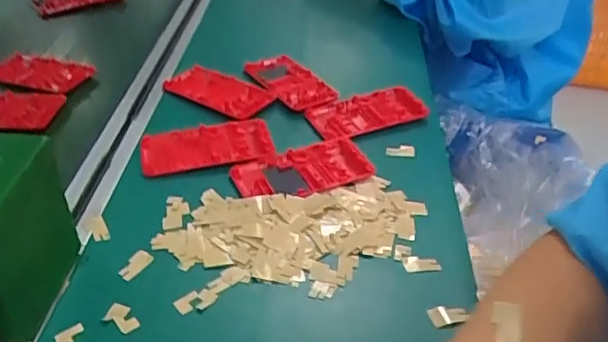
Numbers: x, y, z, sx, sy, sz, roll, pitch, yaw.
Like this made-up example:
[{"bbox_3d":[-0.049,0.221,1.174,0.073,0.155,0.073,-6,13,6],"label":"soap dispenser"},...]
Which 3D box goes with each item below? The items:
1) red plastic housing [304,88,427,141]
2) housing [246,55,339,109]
[{"bbox_3d":[0.067,-0.067,0.609,0.113,0.013,0.061,-13,40,-20],"label":"red plastic housing"},{"bbox_3d":[-0.018,-0.110,0.665,0.060,0.009,0.136,-19,42,-26],"label":"housing"}]

